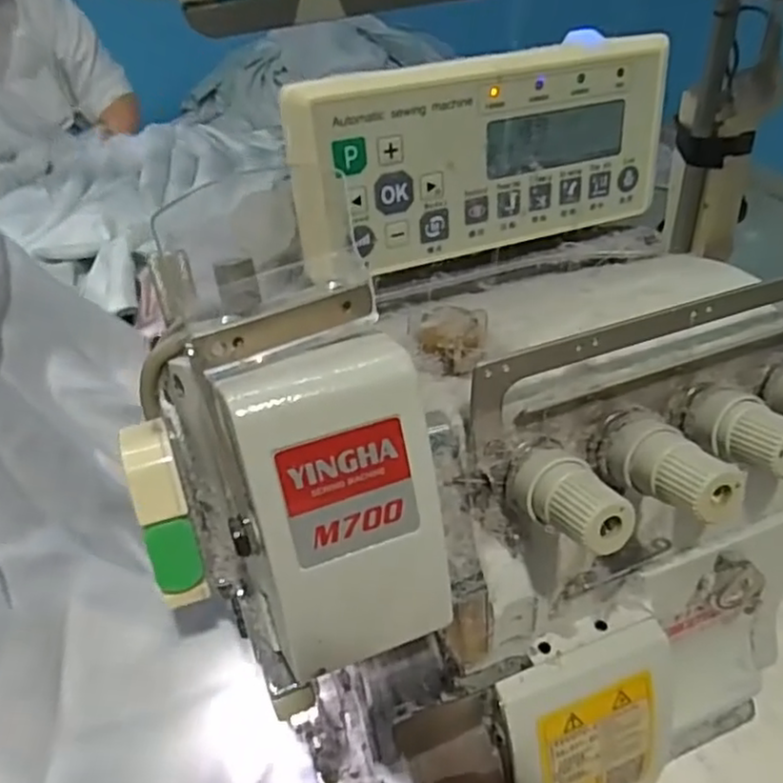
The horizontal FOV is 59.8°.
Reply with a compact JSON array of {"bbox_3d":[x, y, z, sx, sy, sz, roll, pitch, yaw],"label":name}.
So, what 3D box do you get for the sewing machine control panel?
[{"bbox_3d":[0.036,-0.087,0.255,0.148,0.067,0.021,-18,42,-17],"label":"sewing machine control panel"}]

